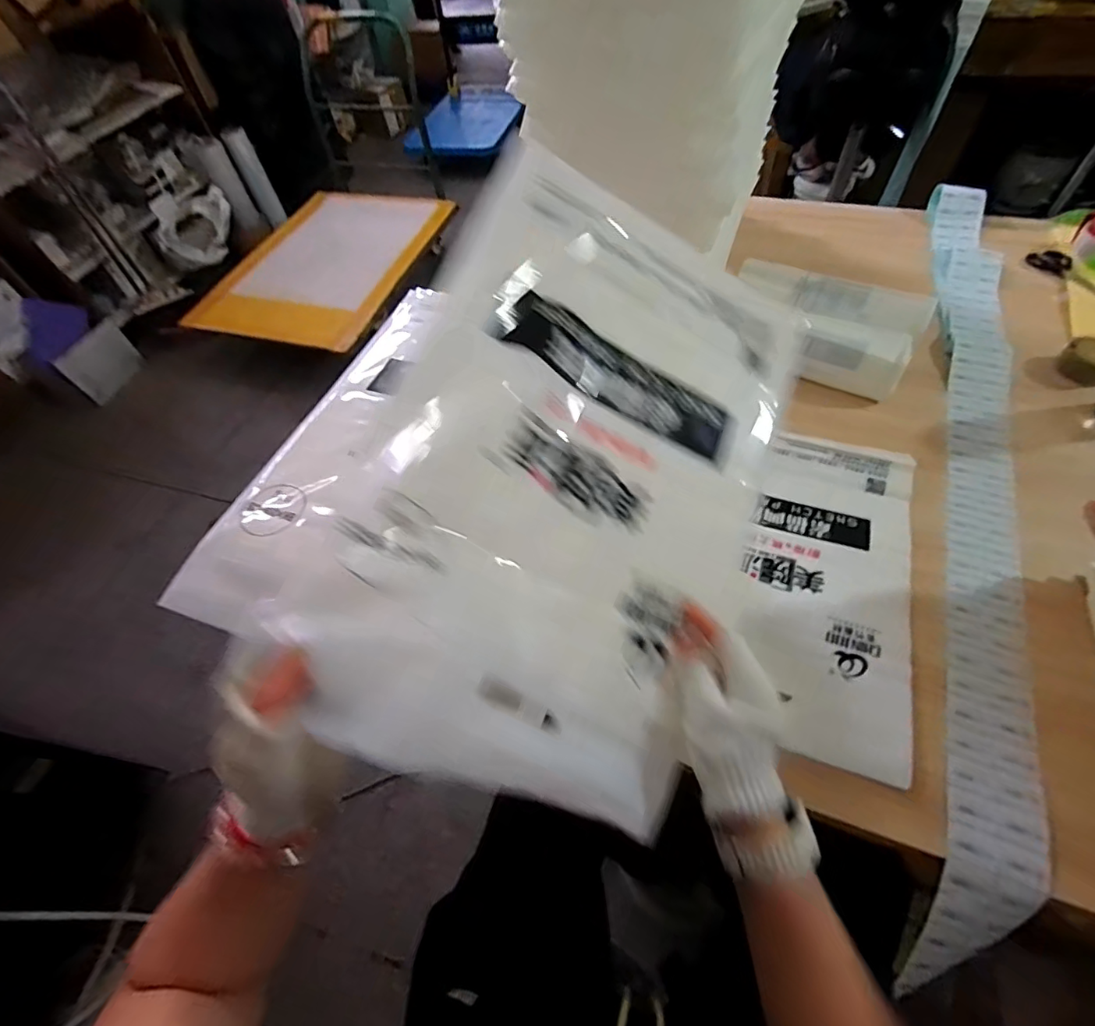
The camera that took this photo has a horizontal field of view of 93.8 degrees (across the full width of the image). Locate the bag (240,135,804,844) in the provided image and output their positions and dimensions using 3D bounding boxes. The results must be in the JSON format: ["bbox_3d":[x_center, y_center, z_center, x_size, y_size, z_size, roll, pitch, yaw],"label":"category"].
[{"bbox_3d":[0.039,-0.043,0.342,0.277,0.069,0.433,27,70,-17],"label":"bag"}]

